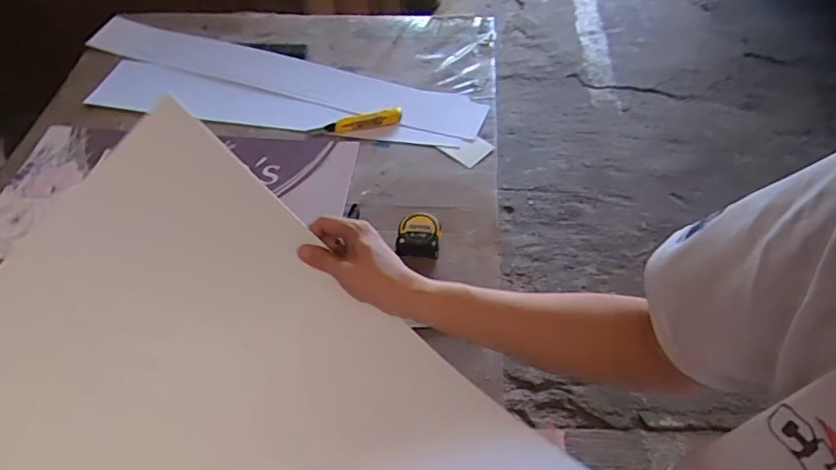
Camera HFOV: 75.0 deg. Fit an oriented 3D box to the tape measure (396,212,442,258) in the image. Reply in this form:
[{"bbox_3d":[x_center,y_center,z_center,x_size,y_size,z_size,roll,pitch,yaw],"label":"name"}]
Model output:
[{"bbox_3d":[0.002,0.003,0.868,0.069,0.046,0.065,0,54,2],"label":"tape measure"}]

